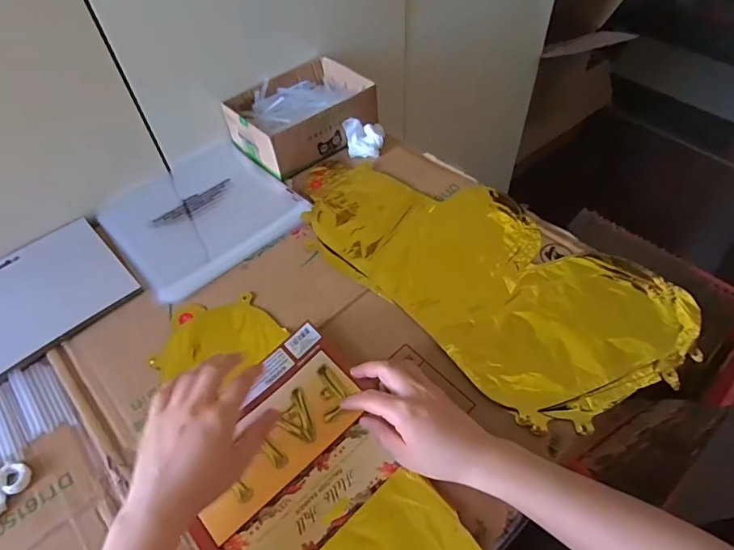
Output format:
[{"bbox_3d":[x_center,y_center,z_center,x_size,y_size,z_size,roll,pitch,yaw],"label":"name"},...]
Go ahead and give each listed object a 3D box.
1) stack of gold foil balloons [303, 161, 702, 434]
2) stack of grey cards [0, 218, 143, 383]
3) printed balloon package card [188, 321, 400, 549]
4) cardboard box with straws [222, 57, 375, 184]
[{"bbox_3d":[0.113,-0.019,0.530,0.219,0.017,0.441,-40,60,-23],"label":"stack of gold foil balloons"},{"bbox_3d":[-0.375,0.023,0.523,0.188,0.007,0.161,-40,61,-23],"label":"stack of grey cards"},{"bbox_3d":[-0.074,0.154,0.413,0.184,0.010,0.156,-39,60,-22],"label":"printed balloon package card"},{"bbox_3d":[-0.092,-0.239,0.680,0.196,0.060,0.144,-36,59,-21],"label":"cardboard box with straws"}]

